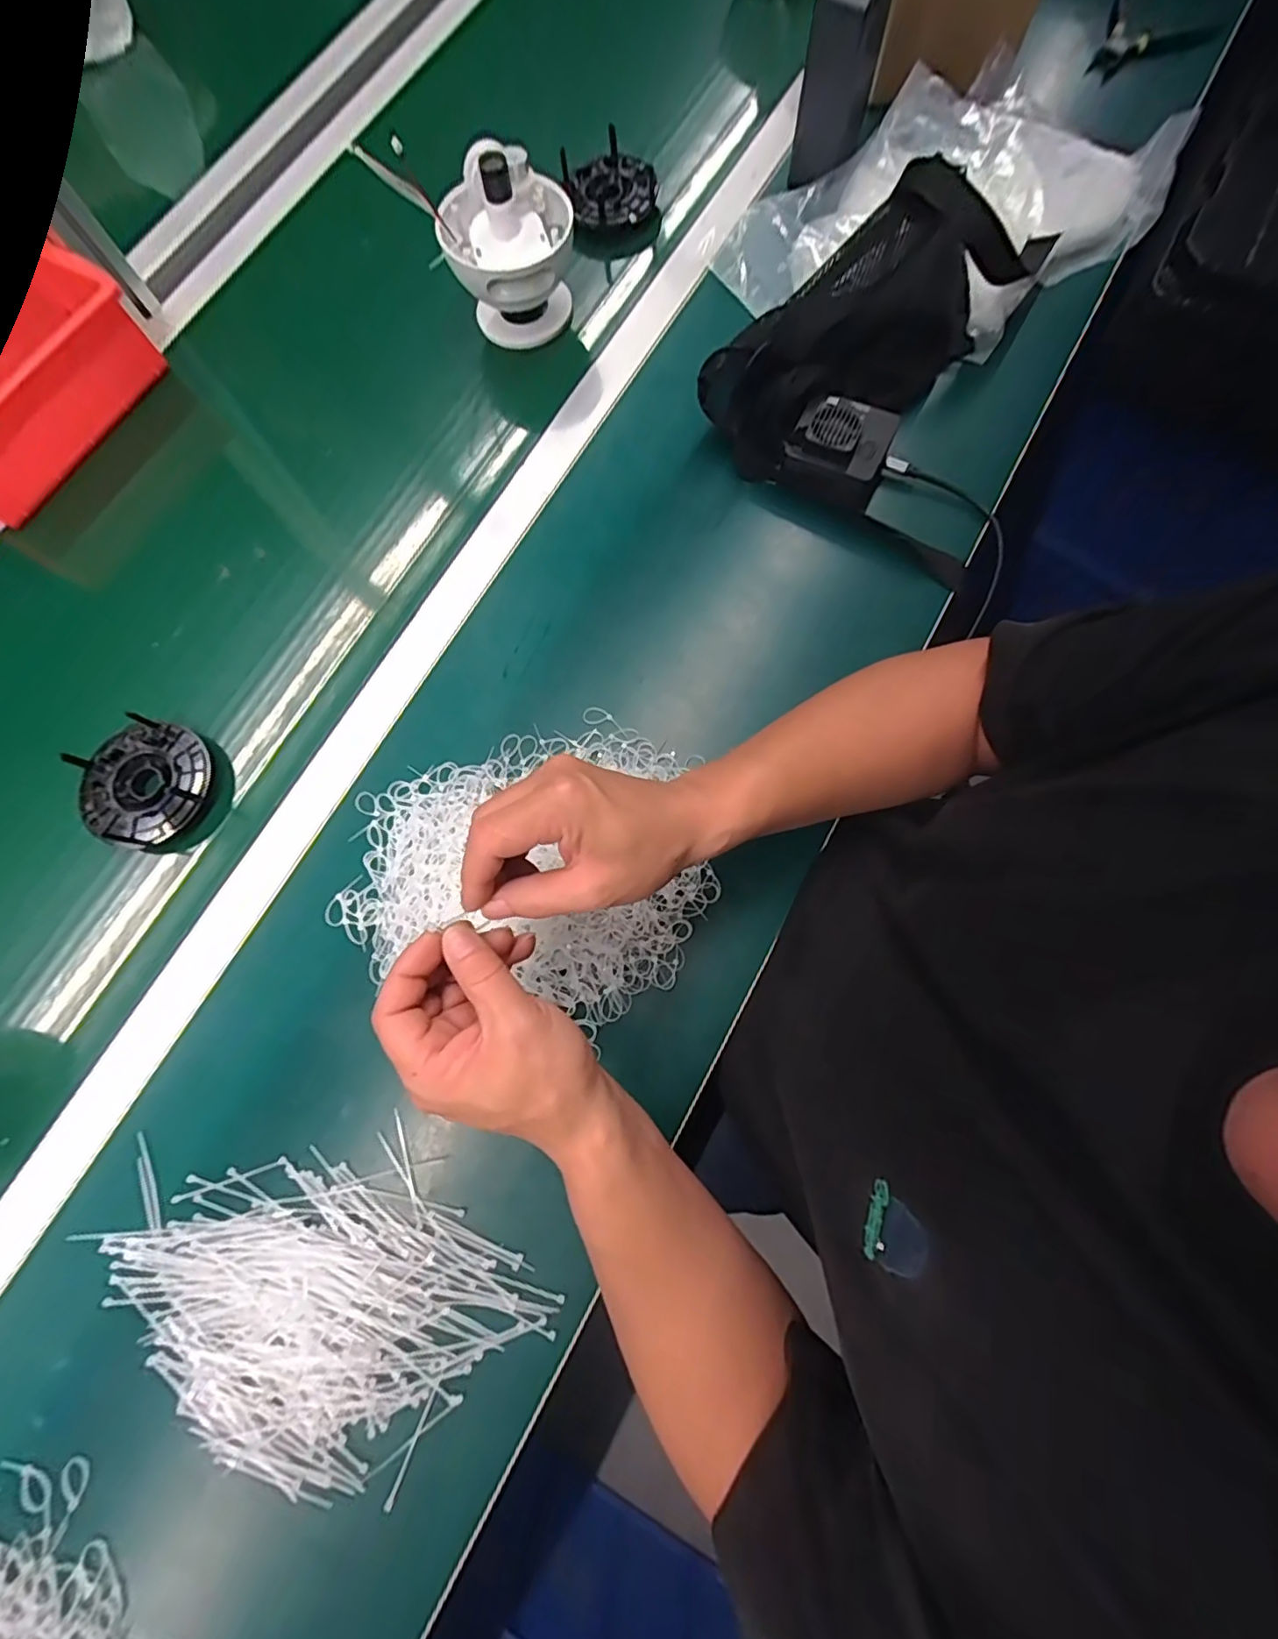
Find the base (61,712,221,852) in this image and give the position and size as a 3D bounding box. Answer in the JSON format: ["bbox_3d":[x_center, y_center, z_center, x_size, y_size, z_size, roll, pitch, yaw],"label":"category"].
[{"bbox_3d":[-0.388,-0.031,0.464,0.092,0.033,0.097,0,78,0],"label":"base"}]

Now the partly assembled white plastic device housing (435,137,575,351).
[{"bbox_3d":[-0.112,-0.497,0.512,0.107,0.115,0.089,-12,78,-2],"label":"partly assembled white plastic device housing"}]

